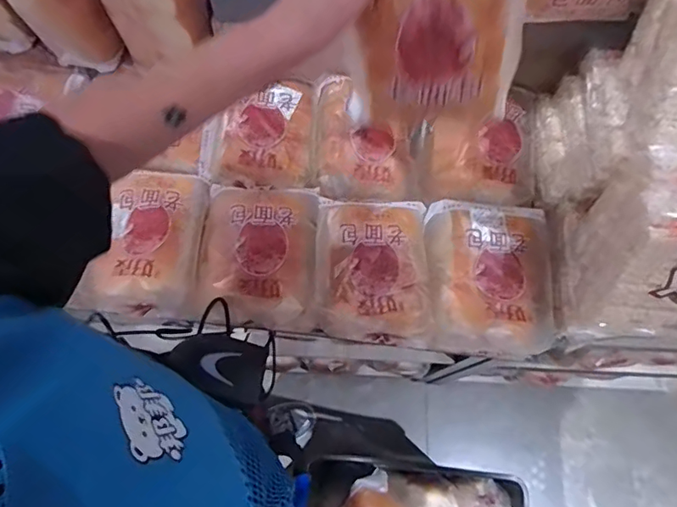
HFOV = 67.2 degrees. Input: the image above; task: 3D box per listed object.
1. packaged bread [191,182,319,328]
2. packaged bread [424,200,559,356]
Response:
[{"bbox_3d":[-0.107,-0.004,0.658,0.155,0.047,0.183,4,72,-1],"label":"packaged bread"},{"bbox_3d":[0.211,0.029,0.674,0.172,0.048,0.202,0,72,-2],"label":"packaged bread"}]

